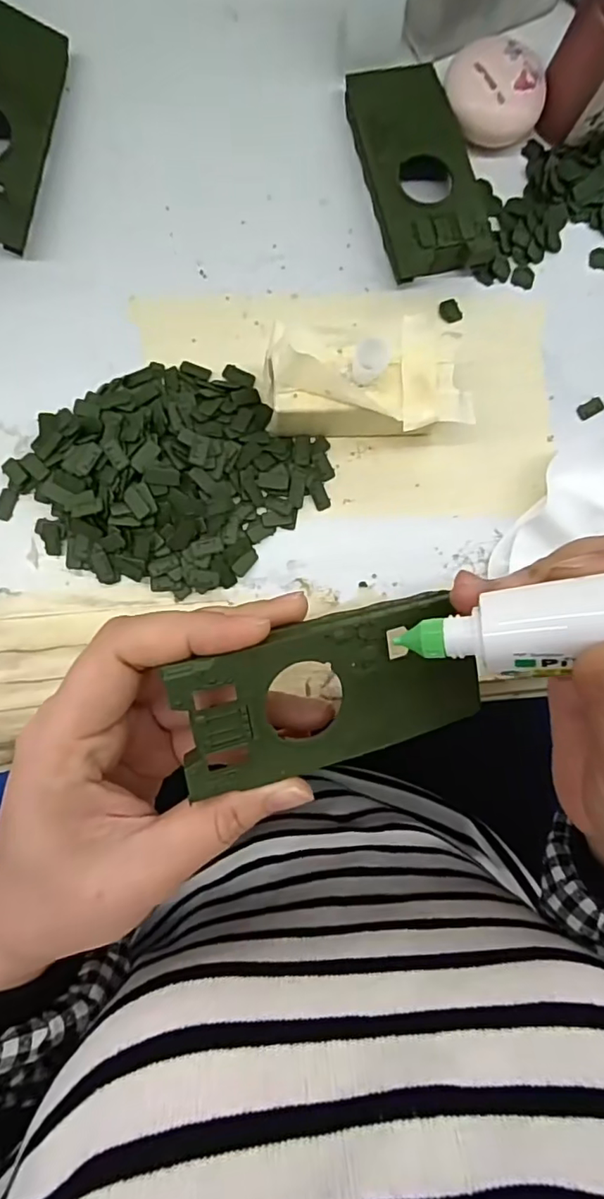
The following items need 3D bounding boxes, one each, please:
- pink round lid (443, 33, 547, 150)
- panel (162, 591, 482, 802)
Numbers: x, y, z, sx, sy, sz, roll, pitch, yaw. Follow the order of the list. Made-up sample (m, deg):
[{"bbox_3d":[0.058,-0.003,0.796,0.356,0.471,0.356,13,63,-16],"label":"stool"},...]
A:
[{"bbox_3d":[0.095,-0.246,0.271,0.043,0.026,0.040,0,85,-5],"label":"pink round lid"},{"bbox_3d":[0.011,0.029,0.178,0.100,0.005,0.048,-14,103,-16],"label":"panel"}]

